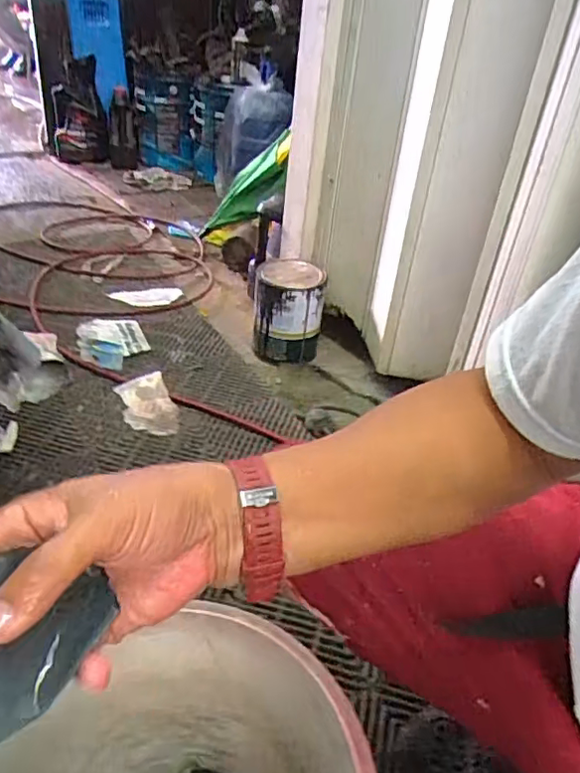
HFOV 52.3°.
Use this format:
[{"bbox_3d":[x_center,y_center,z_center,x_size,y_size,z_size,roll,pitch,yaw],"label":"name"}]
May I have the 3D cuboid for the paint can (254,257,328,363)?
[{"bbox_3d":[-0.008,-0.182,1.410,0.152,0.200,0.165,2,36,-8],"label":"paint can"}]

